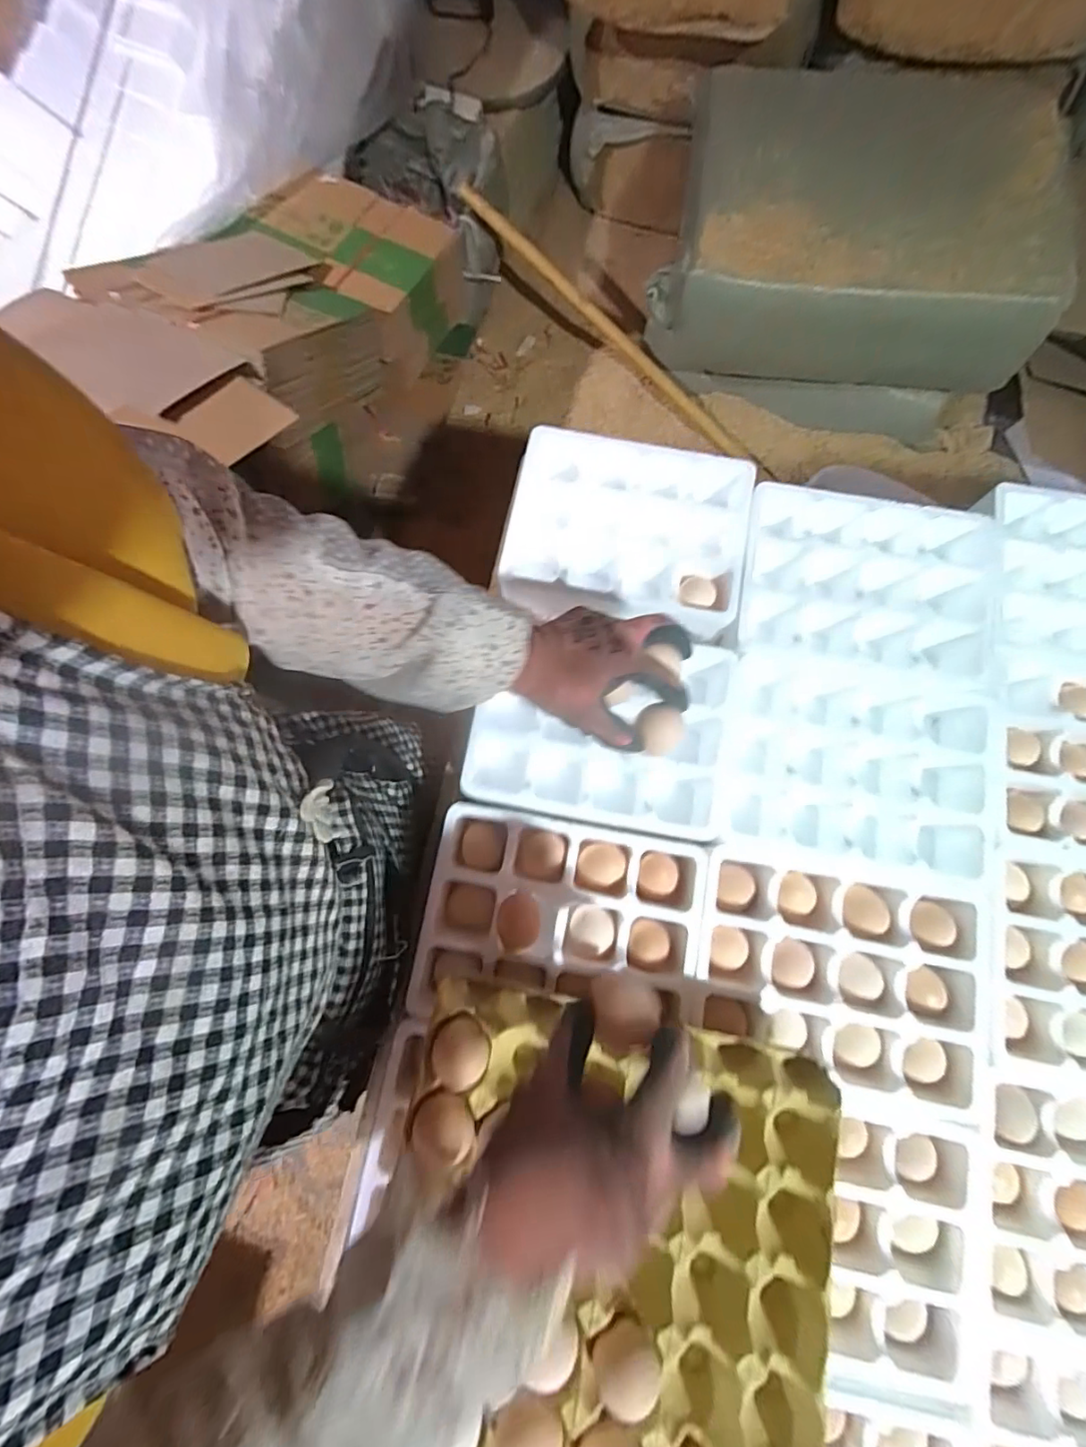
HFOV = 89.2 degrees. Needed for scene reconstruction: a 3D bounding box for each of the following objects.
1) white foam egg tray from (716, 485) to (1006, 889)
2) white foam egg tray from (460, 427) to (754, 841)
[{"bbox_3d":[0.314,-0.044,0.555,0.243,0.061,0.368,12,79,3],"label":"white foam egg tray"},{"bbox_3d":[0.072,-0.096,0.567,0.245,0.068,0.392,12,78,3],"label":"white foam egg tray"}]

